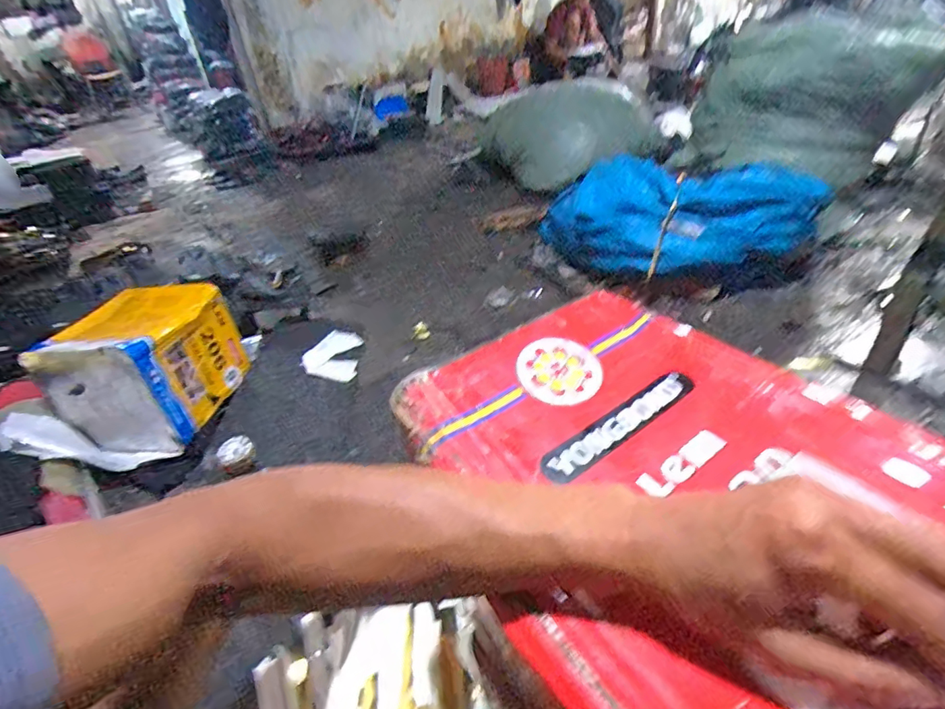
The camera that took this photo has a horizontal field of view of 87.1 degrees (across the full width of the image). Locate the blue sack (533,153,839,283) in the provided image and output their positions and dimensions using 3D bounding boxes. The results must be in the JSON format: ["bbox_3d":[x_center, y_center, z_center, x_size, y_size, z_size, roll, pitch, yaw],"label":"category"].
[{"bbox_3d":[0.489,-0.366,1.287,0.634,0.248,0.336,0,37,10],"label":"blue sack"}]

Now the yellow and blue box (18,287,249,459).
[{"bbox_3d":[-0.646,0.019,0.994,0.240,0.217,0.259,-1,37,8],"label":"yellow and blue box"}]

